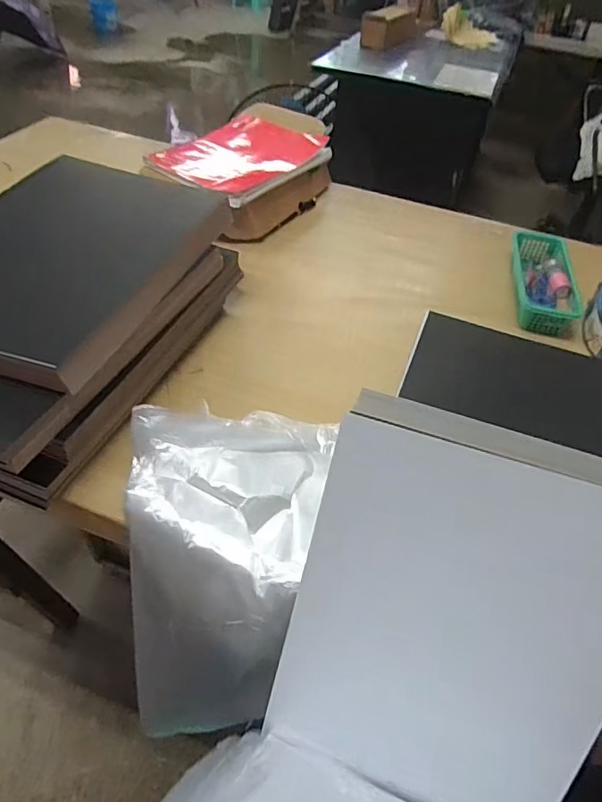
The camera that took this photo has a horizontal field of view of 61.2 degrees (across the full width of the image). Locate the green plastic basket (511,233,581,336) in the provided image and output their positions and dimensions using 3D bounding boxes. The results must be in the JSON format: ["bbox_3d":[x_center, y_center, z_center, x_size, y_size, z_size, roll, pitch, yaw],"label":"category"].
[{"bbox_3d":[0.379,-0.197,0.807,0.097,0.044,0.233,13,48,7],"label":"green plastic basket"}]

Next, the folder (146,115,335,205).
[{"bbox_3d":[-0.105,-0.438,0.915,0.213,0.031,0.300,28,52,19],"label":"folder"}]

